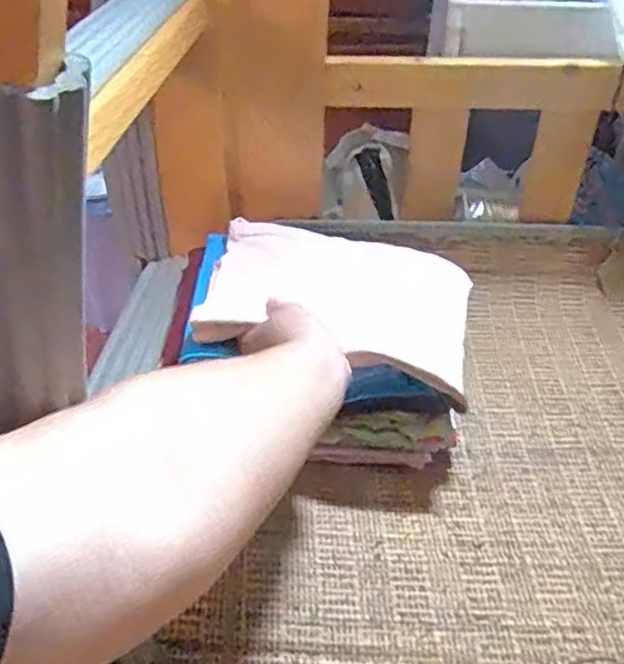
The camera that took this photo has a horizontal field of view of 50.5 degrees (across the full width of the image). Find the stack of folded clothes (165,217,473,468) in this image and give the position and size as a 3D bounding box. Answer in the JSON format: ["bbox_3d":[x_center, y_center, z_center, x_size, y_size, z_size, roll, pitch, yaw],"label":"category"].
[{"bbox_3d":[0.006,-0.002,0.616,0.262,0.137,0.185,5,40,9],"label":"stack of folded clothes"}]

